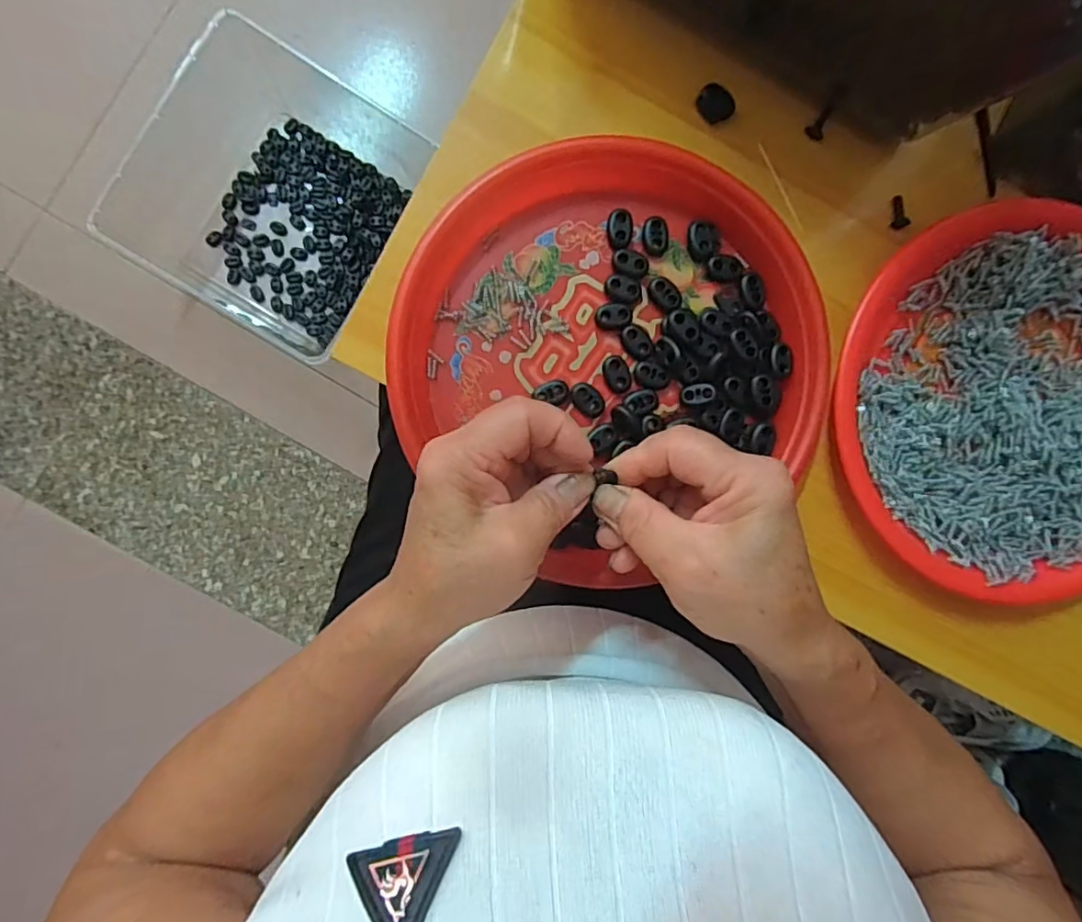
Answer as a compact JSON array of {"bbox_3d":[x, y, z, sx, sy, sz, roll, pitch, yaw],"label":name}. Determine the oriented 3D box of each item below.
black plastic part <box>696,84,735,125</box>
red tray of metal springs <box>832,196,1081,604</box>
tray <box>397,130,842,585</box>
[{"bbox_3d":[0.101,-0.207,0.335,0.021,0.005,0.019,35,88,-2],"label":"black plastic part"},{"bbox_3d":[0.282,-0.034,0.341,0.220,0.024,0.220,-15,90,-2],"label":"red tray of metal springs"},{"bbox_3d":[0.039,-0.062,0.323,0.224,0.029,0.221,0,90,-2],"label":"tray"}]

